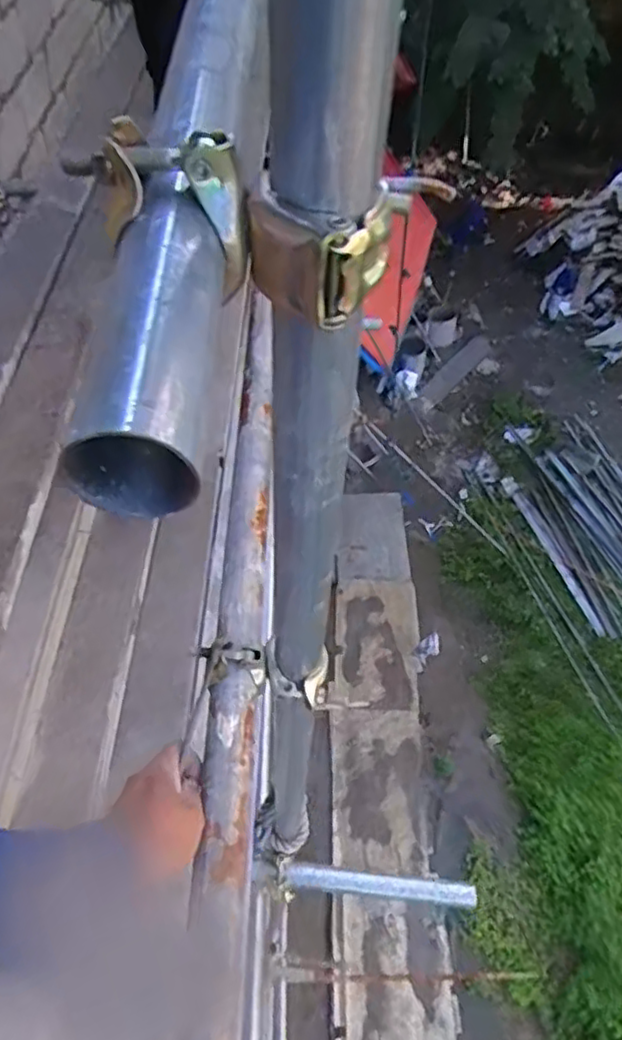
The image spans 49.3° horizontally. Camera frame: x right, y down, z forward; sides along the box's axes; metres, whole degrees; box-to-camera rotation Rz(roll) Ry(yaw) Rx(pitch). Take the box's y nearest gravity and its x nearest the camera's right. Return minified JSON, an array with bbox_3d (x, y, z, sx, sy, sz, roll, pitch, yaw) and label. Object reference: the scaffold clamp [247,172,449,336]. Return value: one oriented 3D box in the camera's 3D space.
[{"bbox_3d":[0.011,-0.128,0.315,0.070,0.052,0.059,-31,62,-24],"label":"scaffold clamp"}]

